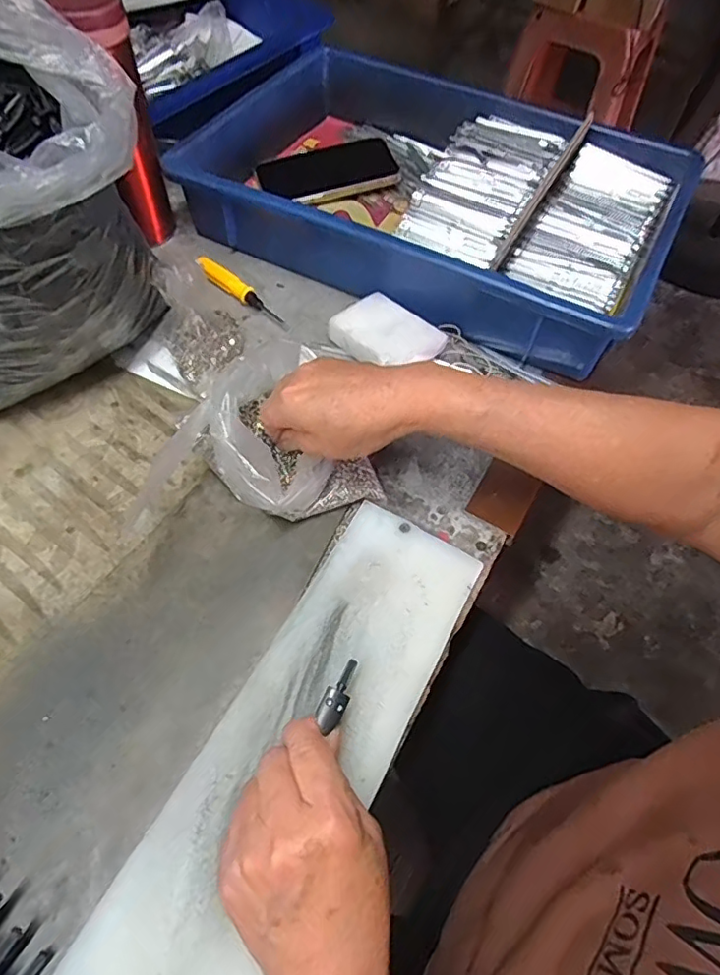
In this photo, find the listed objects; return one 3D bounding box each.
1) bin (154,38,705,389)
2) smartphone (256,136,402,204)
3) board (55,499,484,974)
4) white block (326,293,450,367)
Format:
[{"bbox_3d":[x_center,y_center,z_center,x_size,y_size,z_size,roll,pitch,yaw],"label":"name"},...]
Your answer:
[{"bbox_3d":[0.075,-0.288,0.549,0.415,0.084,0.292,26,60,11],"label":"bin"},{"bbox_3d":[-0.034,-0.334,0.601,0.140,0.013,0.065,-19,74,-9],"label":"smartphone"},{"bbox_3d":[-0.055,0.176,0.295,0.090,0.010,0.396,28,60,12],"label":"board"},{"bbox_3d":[0.022,-0.130,0.481,0.060,0.023,0.083,-38,69,-23],"label":"white block"}]

